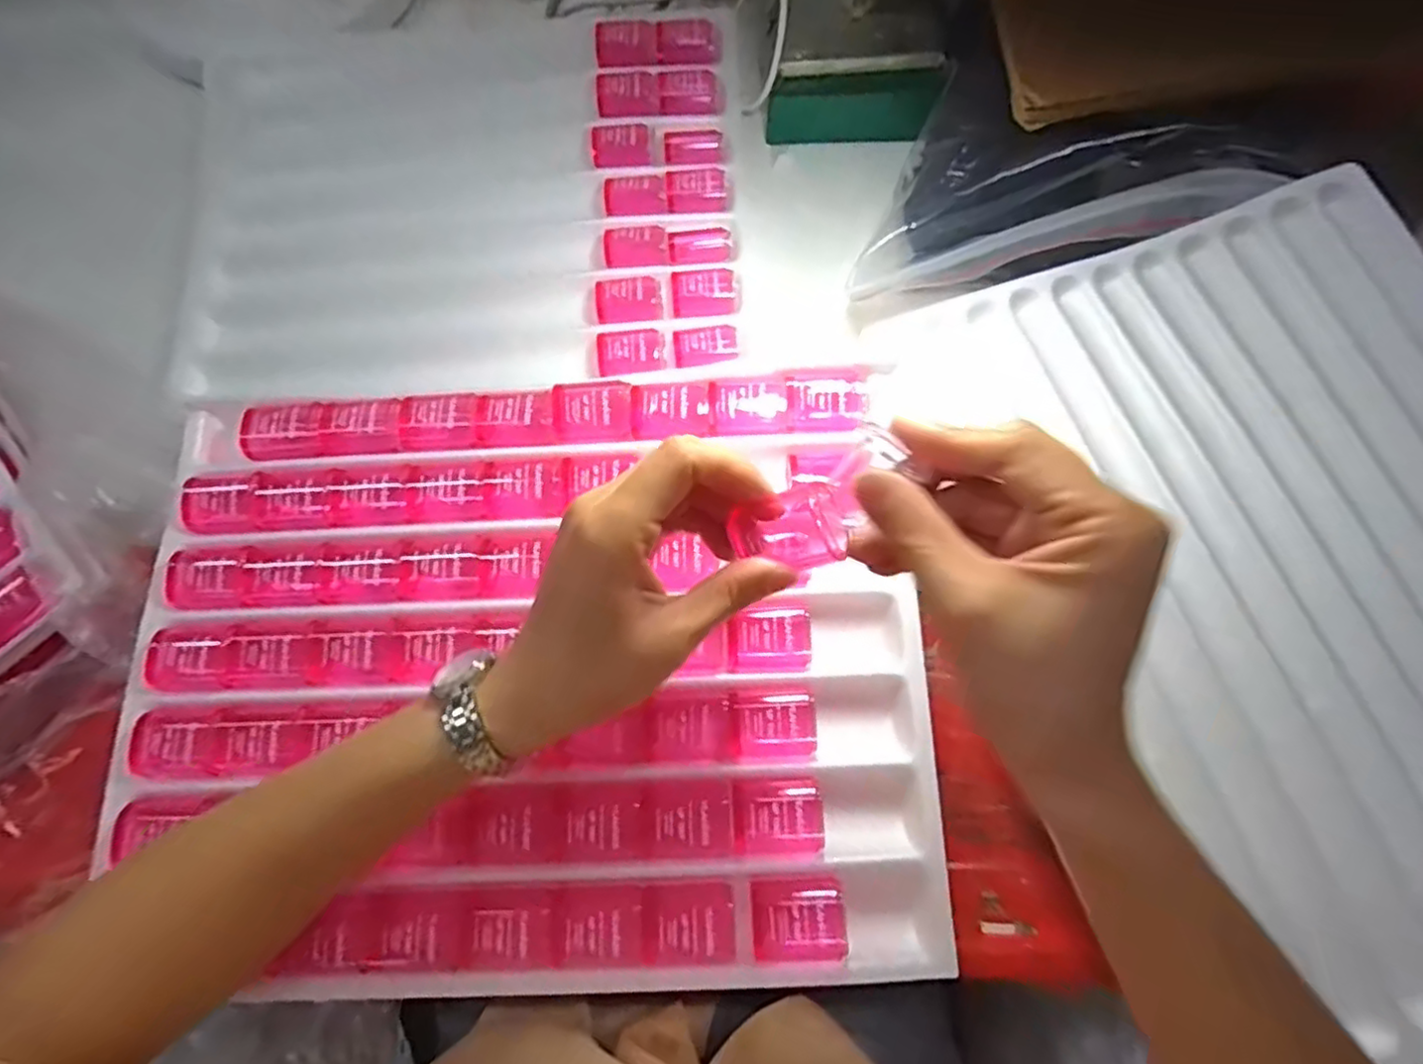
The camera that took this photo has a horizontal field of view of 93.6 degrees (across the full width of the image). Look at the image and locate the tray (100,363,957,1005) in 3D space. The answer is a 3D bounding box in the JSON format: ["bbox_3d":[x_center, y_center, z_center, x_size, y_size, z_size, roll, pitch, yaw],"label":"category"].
[{"bbox_3d":[-0.090,0.061,0.332,0.379,0.024,0.293,-2,72,1],"label":"tray"}]

